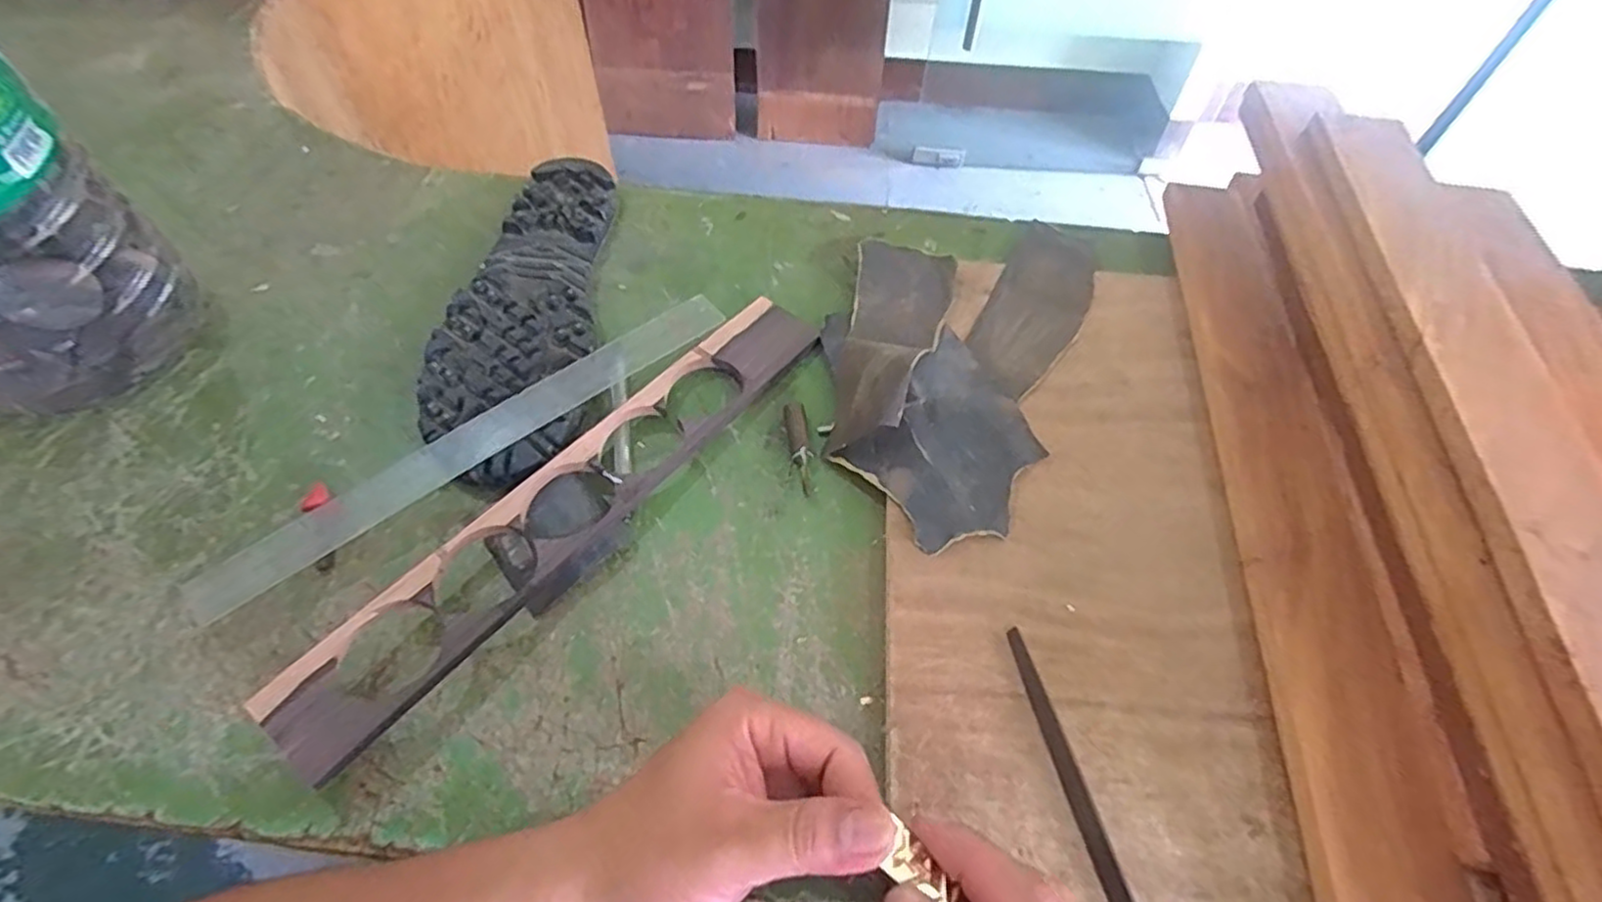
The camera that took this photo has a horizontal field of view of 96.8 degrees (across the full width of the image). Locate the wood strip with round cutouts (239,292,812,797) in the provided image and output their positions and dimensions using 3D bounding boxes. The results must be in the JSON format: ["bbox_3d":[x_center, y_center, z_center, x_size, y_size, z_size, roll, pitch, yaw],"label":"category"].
[{"bbox_3d":[-0.112,0.018,0.382,0.051,0.024,0.341,33,61,19],"label":"wood strip with round cutouts"}]

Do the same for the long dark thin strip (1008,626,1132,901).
[{"bbox_3d":[0.120,0.149,0.299,0.011,0.009,0.155,-8,56,-7],"label":"long dark thin strip"}]

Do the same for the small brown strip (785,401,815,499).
[{"bbox_3d":[0.000,-0.003,0.411,0.012,0.011,0.058,-7,56,-7],"label":"small brown strip"}]

